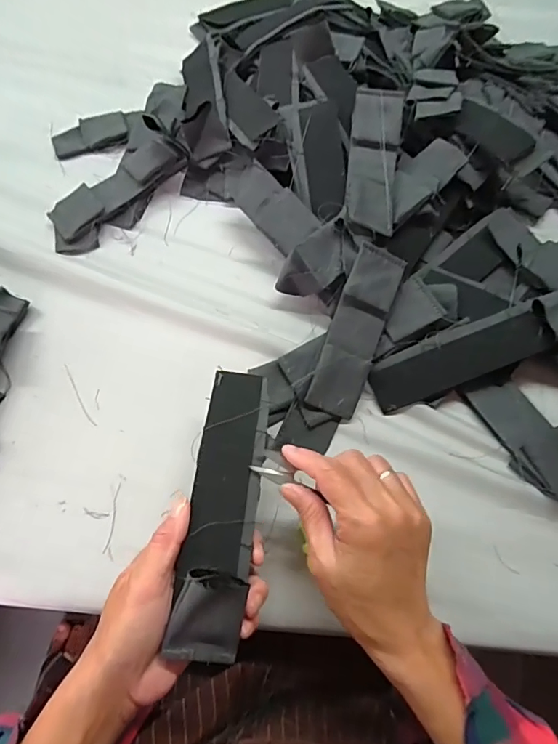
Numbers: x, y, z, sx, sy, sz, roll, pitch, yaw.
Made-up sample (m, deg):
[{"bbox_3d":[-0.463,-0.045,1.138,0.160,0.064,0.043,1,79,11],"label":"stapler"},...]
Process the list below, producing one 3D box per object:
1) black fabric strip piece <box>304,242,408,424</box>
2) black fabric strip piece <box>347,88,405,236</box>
[{"bbox_3d":[0.068,-0.036,0.406,0.046,0.009,0.148,21,84,-11],"label":"black fabric strip piece"},{"bbox_3d":[0.089,-0.198,0.442,0.045,0.039,0.143,6,66,3],"label":"black fabric strip piece"}]

